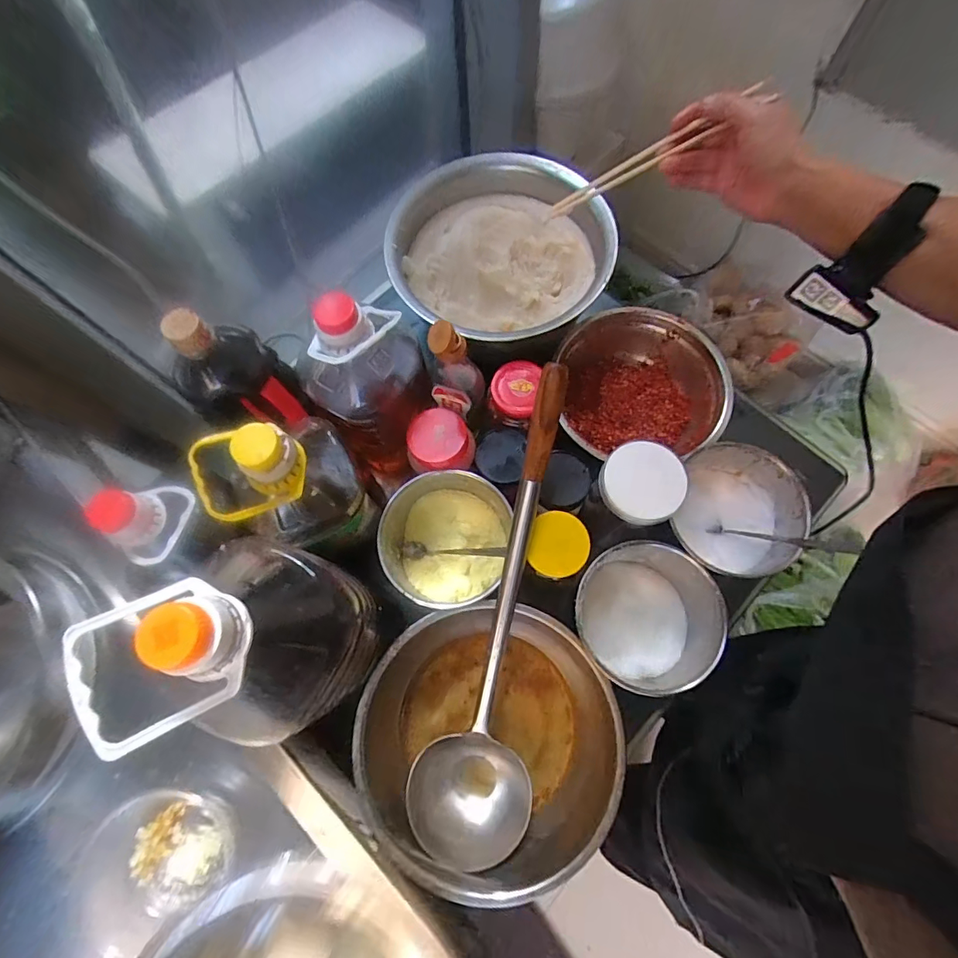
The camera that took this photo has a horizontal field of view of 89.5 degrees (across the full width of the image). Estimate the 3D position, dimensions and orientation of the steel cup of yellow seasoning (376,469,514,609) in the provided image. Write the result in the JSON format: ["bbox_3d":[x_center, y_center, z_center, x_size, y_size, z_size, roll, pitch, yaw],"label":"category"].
[{"bbox_3d":[-0.038,0.077,0.582,0.137,0.101,0.149,-1,72,2],"label":"steel cup of yellow seasoning"}]

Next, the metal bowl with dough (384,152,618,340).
[{"bbox_3d":[0.030,-0.280,0.654,0.264,0.125,0.270,-1,72,2],"label":"metal bowl with dough"}]

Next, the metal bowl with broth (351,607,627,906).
[{"bbox_3d":[0.004,0.283,0.533,0.249,0.113,0.262,-1,72,2],"label":"metal bowl with broth"}]

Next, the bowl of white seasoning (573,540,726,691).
[{"bbox_3d":[0.178,0.153,0.547,0.140,0.089,0.150,-1,72,2],"label":"bowl of white seasoning"}]

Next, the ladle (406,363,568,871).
[{"bbox_3d":[0.018,0.138,0.512,0.160,0.089,0.517,12,97,6],"label":"ladle"}]

